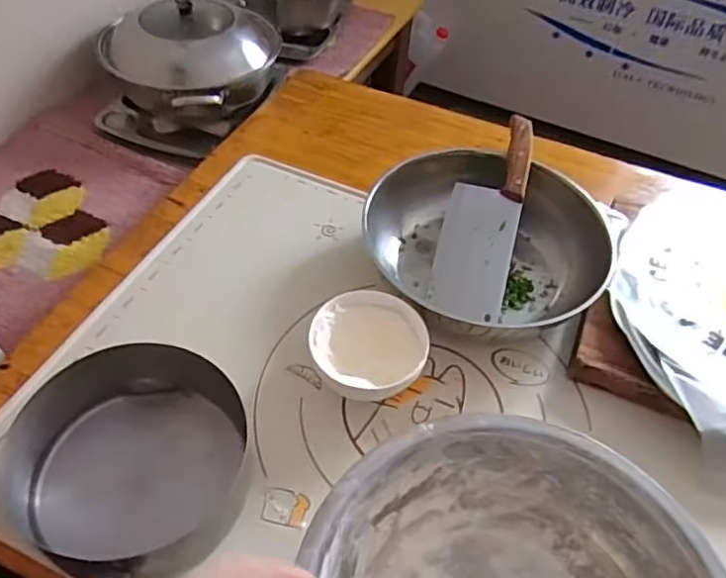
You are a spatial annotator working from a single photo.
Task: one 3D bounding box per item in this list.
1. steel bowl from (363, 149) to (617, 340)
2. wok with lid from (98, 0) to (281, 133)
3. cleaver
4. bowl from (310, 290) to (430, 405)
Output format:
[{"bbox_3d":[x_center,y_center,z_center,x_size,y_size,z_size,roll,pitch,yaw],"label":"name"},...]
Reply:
[{"bbox_3d":[0.162,-0.057,0.789,0.290,0.109,0.249,-11,49,-14],"label":"steel bowl"},{"bbox_3d":[-0.295,-0.407,1.082,0.259,0.166,0.254,2,47,-2],"label":"wok with lid"},{"bbox_3d":[0.164,-0.100,0.798,0.100,0.034,0.302,18,74,12],"label":"cleaver"},{"bbox_3d":[0.007,0.068,0.687,0.123,0.064,0.115,2,47,-2],"label":"bowl"}]

